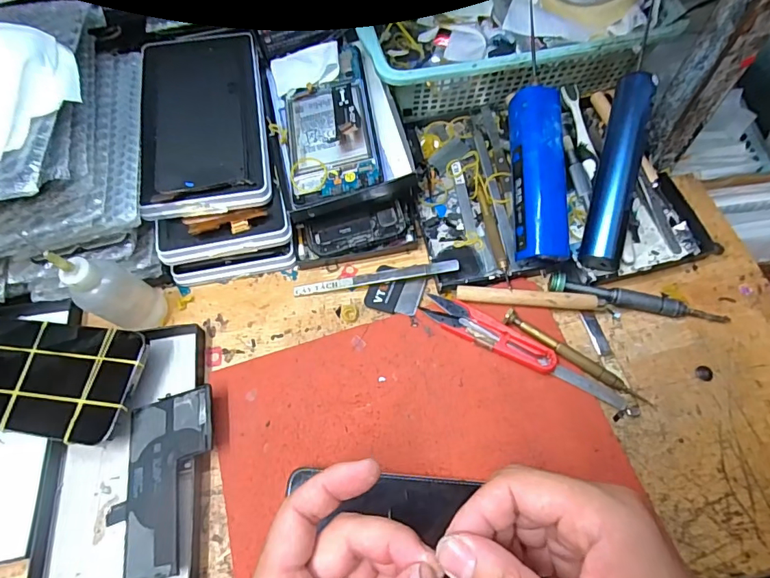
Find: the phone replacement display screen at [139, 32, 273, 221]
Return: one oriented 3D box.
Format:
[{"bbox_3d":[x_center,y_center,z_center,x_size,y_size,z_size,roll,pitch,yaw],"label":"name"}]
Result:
[{"bbox_3d":[-0.149,-0.143,0.384,0.097,0.012,0.179,-9,66,-3],"label":"phone replacement display screen"}]

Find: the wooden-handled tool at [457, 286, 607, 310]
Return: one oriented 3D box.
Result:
[{"bbox_3d":[0.106,0.007,0.346,0.104,0.013,0.012,5,64,5],"label":"wooden-handled tool"}]

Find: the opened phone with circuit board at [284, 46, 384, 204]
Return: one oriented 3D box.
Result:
[{"bbox_3d":[-0.046,-0.138,0.379,0.070,0.011,0.141,-10,64,-2],"label":"opened phone with circuit board"}]

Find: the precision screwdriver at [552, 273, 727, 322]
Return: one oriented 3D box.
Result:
[{"bbox_3d":[0.185,0.010,0.344,0.125,0.012,0.015,13,65,10],"label":"precision screwdriver"}]

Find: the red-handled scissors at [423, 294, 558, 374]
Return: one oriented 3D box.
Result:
[{"bbox_3d":[0.074,0.032,0.336,0.098,0.010,0.023,28,68,16],"label":"red-handled scissors"}]

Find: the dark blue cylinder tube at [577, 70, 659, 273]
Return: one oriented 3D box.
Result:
[{"bbox_3d":[0.180,-0.092,0.362,0.027,0.023,0.155,14,85,7],"label":"dark blue cylinder tube"}]

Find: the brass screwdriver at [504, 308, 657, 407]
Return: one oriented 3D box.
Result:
[{"bbox_3d":[0.133,0.048,0.327,0.110,0.007,0.010,31,69,17],"label":"brass screwdriver"}]

